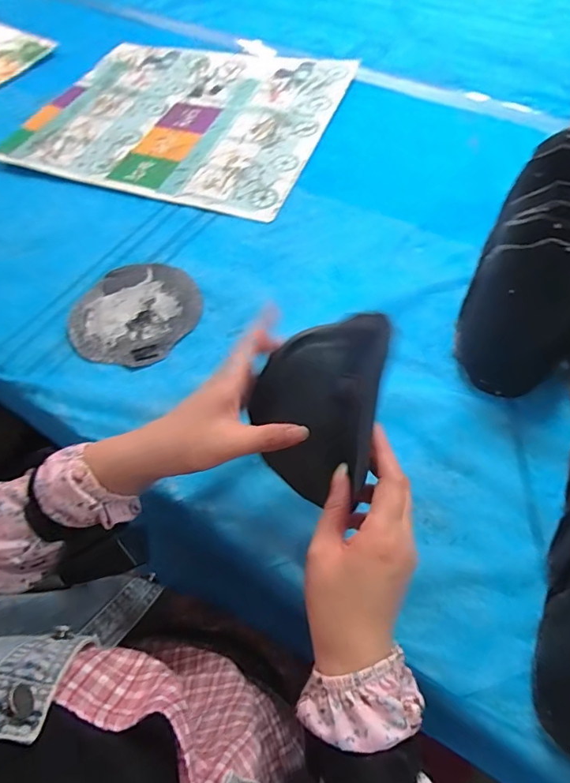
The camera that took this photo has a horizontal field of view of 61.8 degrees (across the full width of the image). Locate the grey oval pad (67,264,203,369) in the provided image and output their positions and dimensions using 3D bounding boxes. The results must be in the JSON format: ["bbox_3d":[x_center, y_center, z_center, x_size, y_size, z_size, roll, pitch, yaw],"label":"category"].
[{"bbox_3d":[-0.172,-0.091,0.547,0.144,0.010,0.144,29,65,20],"label":"grey oval pad"}]

